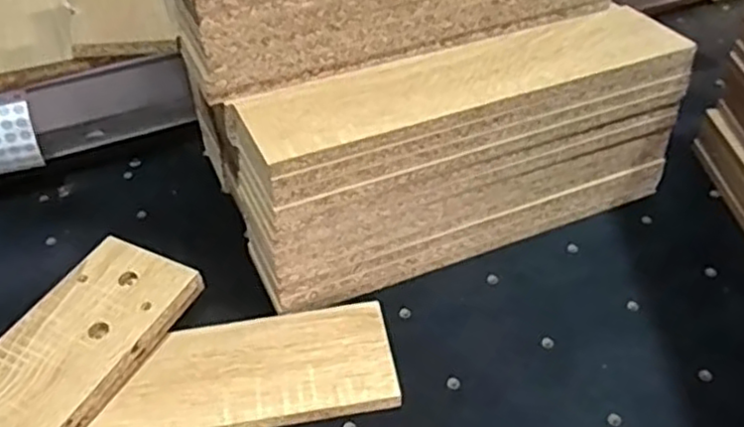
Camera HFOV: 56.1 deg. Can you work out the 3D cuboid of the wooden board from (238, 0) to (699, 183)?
[{"bbox_3d":[0.080,-0.105,0.562,0.365,0.019,0.093,-18,42,-17],"label":"wooden board"}]

